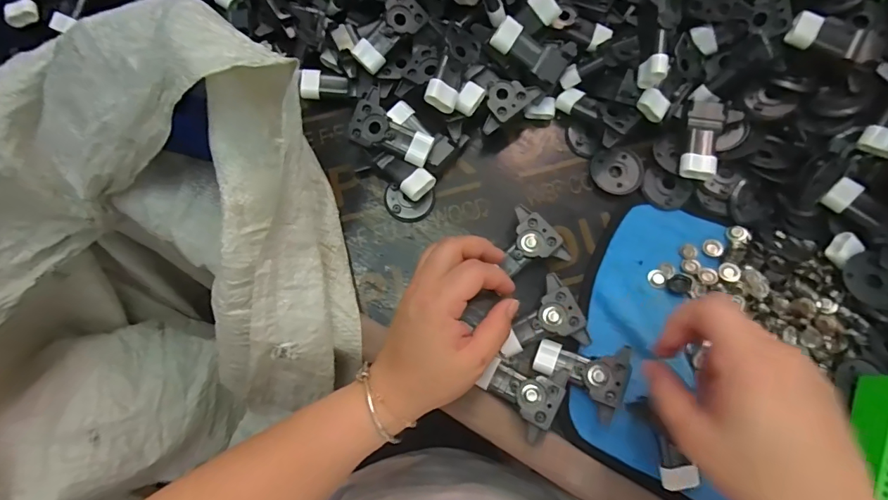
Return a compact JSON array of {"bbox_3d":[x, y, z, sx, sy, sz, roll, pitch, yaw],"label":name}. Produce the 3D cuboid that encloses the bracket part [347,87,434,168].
[{"bbox_3d":[-0.041,-0.092,0.362,0.067,0.014,0.037,29,97,-5],"label":"bracket part"}]

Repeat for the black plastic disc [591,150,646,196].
[{"bbox_3d":[0.145,-0.066,0.380,0.042,0.004,0.039,0,78,1],"label":"black plastic disc"}]

